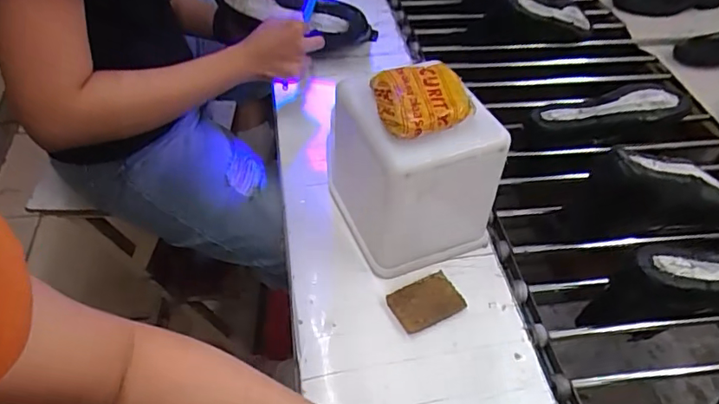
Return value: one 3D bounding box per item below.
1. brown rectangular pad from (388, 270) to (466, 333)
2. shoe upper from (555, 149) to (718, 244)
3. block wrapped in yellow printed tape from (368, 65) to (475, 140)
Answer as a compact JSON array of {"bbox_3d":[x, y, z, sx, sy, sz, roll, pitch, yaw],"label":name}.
[{"bbox_3d":[0.068,0.104,0.551,0.071,0.016,0.049,-21,51,-21],"label":"brown rectangular pad"},{"bbox_3d":[0.376,-0.014,0.667,0.249,0.107,0.072,-3,47,-6],"label":"shoe upper"},{"bbox_3d":[0.059,-0.100,0.504,0.083,0.023,0.083,-11,48,-13],"label":"block wrapped in yellow printed tape"}]

